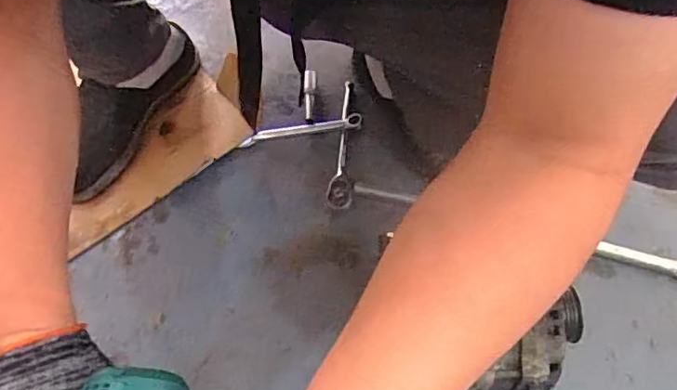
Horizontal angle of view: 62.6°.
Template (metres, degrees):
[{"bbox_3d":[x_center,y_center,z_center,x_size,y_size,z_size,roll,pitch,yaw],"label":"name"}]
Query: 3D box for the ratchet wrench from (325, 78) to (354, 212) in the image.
[{"bbox_3d":[0.008,-0.068,0.692,0.029,0.017,0.184,4,59,3],"label":"ratchet wrench"}]

